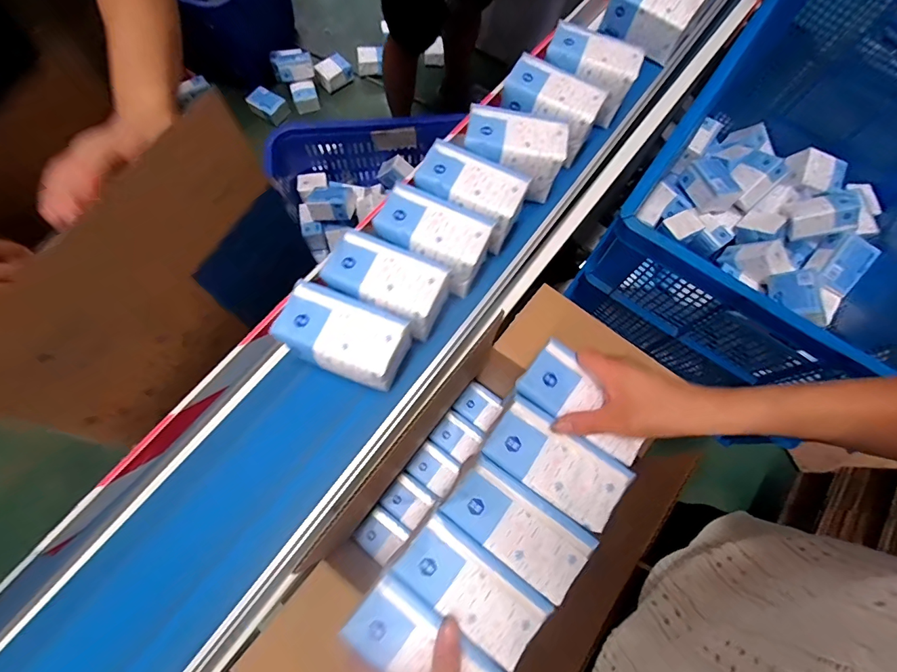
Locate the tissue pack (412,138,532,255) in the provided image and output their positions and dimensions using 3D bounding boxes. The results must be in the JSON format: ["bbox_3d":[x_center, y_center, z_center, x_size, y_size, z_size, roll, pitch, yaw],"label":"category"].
[{"bbox_3d":[0.029,-0.164,0.513,0.121,0.077,0.077,26,73,8],"label":"tissue pack"}]

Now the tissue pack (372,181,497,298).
[{"bbox_3d":[-0.014,-0.108,0.494,0.124,0.081,0.080,26,73,8],"label":"tissue pack"}]

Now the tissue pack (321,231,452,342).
[{"bbox_3d":[-0.066,-0.054,0.474,0.117,0.082,0.073,21,72,7],"label":"tissue pack"}]

